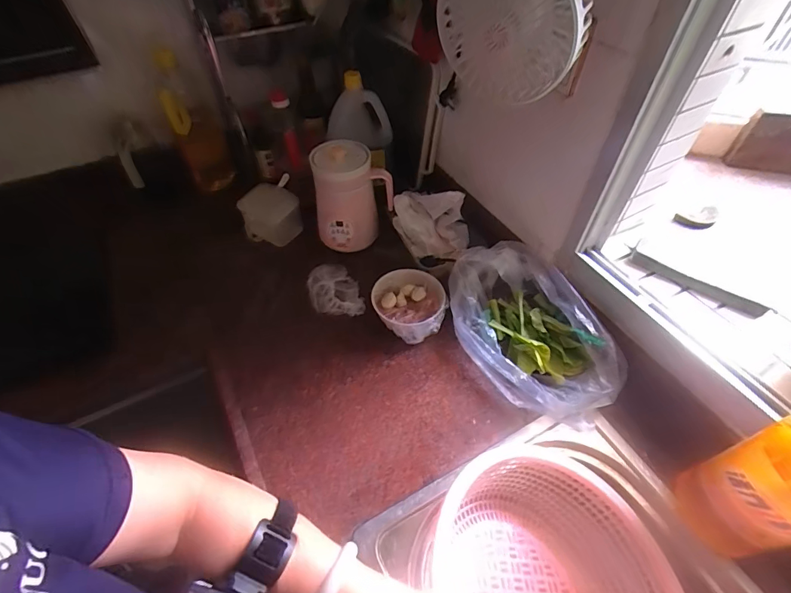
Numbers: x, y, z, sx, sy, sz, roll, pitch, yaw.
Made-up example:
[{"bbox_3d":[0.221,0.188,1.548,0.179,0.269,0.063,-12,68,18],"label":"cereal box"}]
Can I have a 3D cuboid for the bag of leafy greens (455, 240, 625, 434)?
[{"bbox_3d":[0.208,0.054,0.638,0.169,0.116,0.292,-21,53,-16],"label":"bag of leafy greens"}]

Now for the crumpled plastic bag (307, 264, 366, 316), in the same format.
[{"bbox_3d":[-0.111,-0.013,0.736,0.088,0.039,0.112,-12,51,-10],"label":"crumpled plastic bag"}]

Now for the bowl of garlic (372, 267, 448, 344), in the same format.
[{"bbox_3d":[0.028,0.015,0.706,0.122,0.060,0.119,0,50,0],"label":"bowl of garlic"}]

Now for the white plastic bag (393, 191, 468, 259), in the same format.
[{"bbox_3d":[0.061,-0.140,0.758,0.146,0.113,0.085,16,52,13],"label":"white plastic bag"}]

